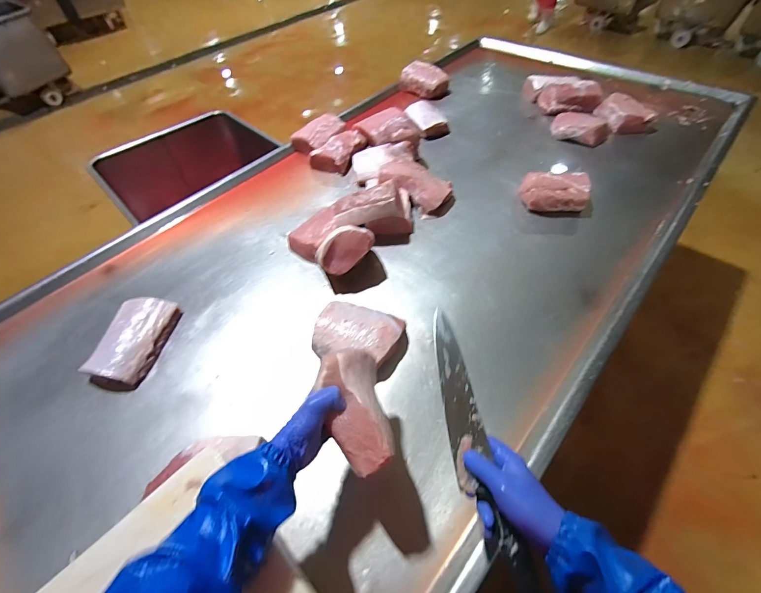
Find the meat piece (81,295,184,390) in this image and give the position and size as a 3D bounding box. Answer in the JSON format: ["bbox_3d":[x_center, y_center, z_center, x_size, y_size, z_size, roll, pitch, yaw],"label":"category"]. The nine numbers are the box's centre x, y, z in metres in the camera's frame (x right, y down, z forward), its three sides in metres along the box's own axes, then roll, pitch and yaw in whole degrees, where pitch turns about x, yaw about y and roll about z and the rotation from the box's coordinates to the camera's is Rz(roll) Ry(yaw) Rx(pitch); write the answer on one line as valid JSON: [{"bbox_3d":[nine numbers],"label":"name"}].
[{"bbox_3d":[-0.528,0.091,0.738,0.119,0.062,0.206,7,53,9],"label":"meat piece"}]

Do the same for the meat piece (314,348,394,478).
[{"bbox_3d":[-0.034,0.152,0.473,0.080,0.064,0.160,-13,59,-5],"label":"meat piece"}]

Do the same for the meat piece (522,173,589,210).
[{"bbox_3d":[0.469,-0.277,0.935,0.158,0.080,0.098,4,53,6],"label":"meat piece"}]

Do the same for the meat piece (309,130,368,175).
[{"bbox_3d":[-0.129,-0.475,1.127,0.129,0.073,0.181,24,58,20],"label":"meat piece"}]

